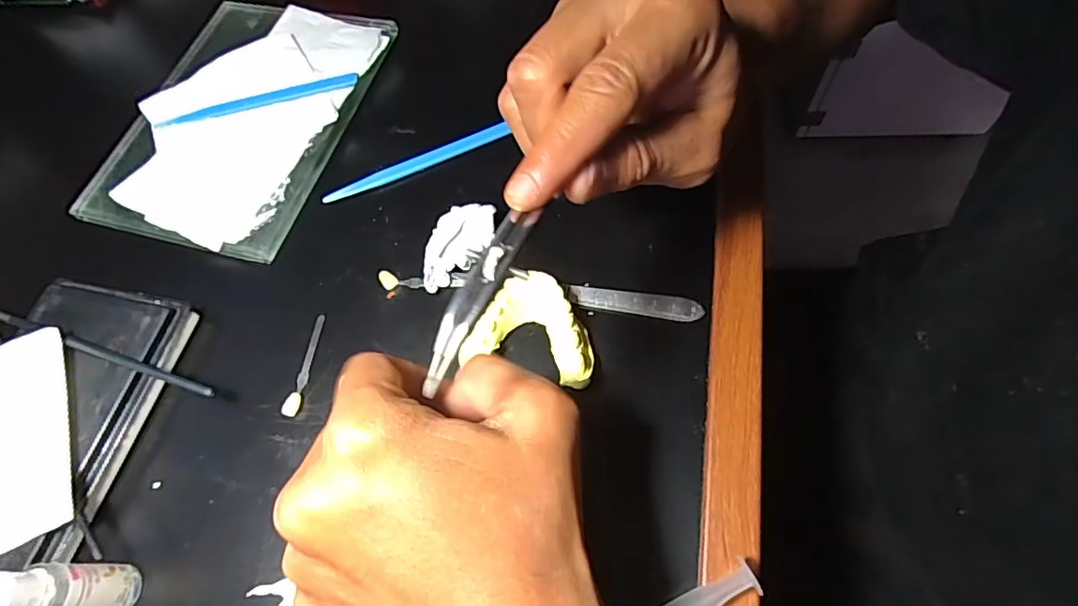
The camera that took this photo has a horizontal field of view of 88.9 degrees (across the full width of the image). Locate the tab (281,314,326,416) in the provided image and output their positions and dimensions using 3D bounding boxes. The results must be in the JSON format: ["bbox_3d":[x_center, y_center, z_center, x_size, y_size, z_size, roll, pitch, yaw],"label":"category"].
[{"bbox_3d":[-0.125,0.032,0.295,0.008,0.007,0.057,7,68,6],"label":"tab"}]

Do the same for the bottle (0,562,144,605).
[{"bbox_3d":[-0.199,0.122,0.231,0.020,0.062,0.023,-4,65,4],"label":"bottle"}]

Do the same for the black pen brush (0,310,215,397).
[{"bbox_3d":[-0.242,0.021,0.289,0.172,0.007,0.006,17,69,10],"label":"black pen brush"}]

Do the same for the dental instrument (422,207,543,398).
[{"bbox_3d":[-0.019,-0.003,0.164,0.010,0.005,0.062,26,77,13],"label":"dental instrument"}]

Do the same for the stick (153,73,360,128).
[{"bbox_3d":[-0.188,-0.136,0.366,0.136,0.004,0.010,-12,67,-2],"label":"stick"}]

